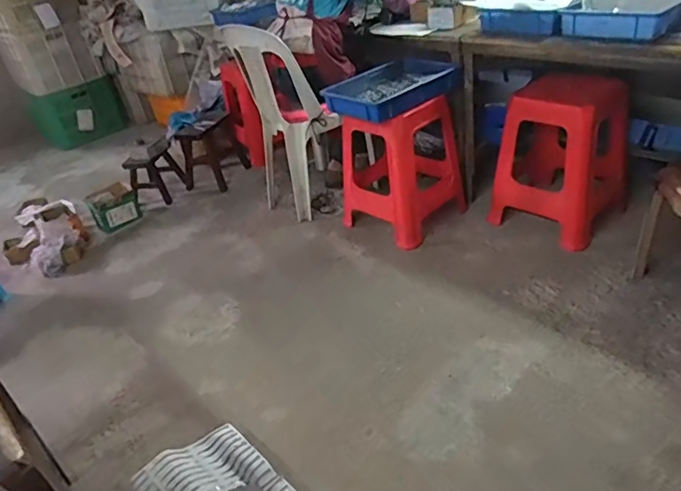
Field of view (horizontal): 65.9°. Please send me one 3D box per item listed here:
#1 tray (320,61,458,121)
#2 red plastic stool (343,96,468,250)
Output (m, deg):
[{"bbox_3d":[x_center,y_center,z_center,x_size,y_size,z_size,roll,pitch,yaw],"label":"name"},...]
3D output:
[{"bbox_3d":[0.175,-0.544,1.824,0.416,0.084,0.309,-29,37,-27],"label":"tray"},{"bbox_3d":[0.254,-0.303,1.960,0.411,0.467,0.337,-33,39,-31],"label":"red plastic stool"}]

